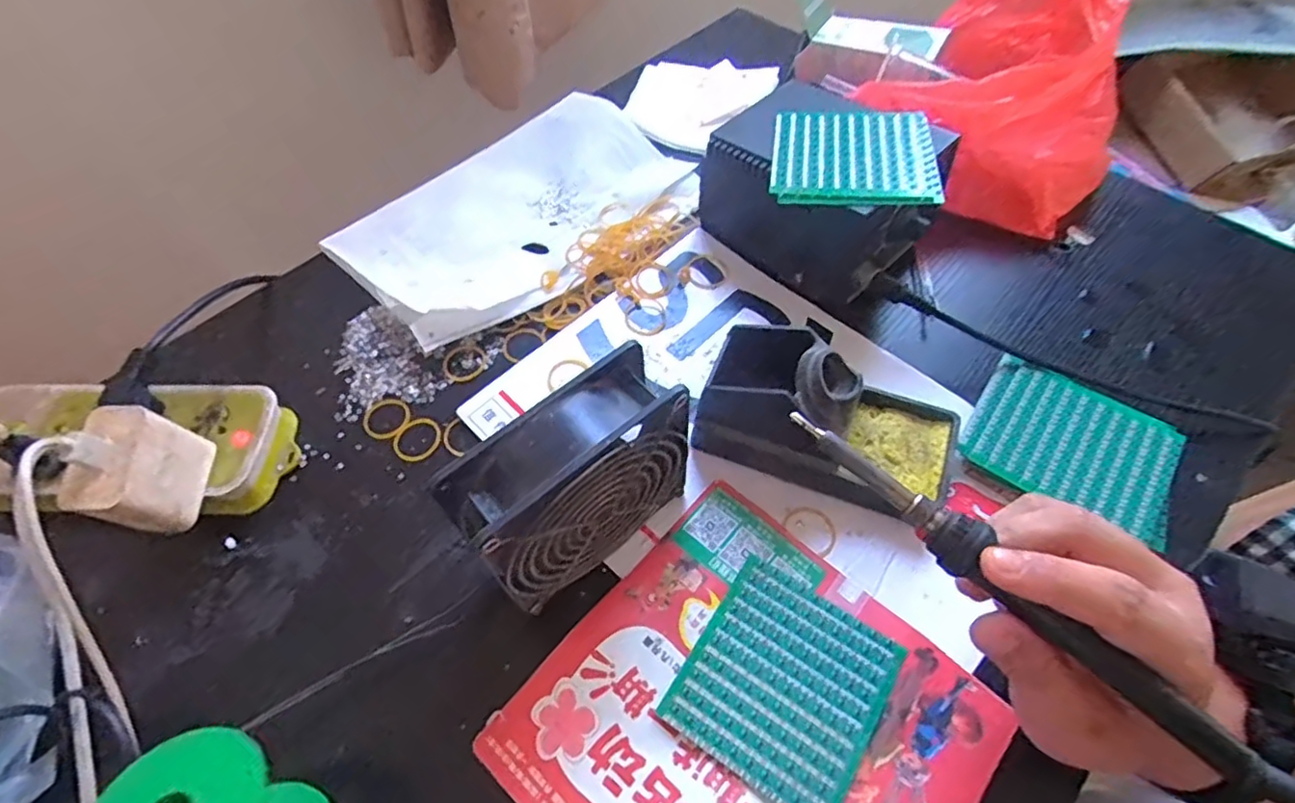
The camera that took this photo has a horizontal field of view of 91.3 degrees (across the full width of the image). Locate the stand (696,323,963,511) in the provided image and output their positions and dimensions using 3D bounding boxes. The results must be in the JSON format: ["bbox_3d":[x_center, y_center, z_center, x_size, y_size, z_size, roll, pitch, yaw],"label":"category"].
[{"bbox_3d":[0.108,0.008,0.374,0.147,0.075,0.070,16,59,11],"label":"stand"}]

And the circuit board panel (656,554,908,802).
[{"bbox_3d":[0.071,0.145,0.328,0.093,0.004,0.098,29,63,18],"label":"circuit board panel"}]

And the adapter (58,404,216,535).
[{"bbox_3d":[-0.270,0.038,0.340,0.030,0.058,0.063,5,58,4],"label":"adapter"}]

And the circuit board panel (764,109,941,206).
[{"bbox_3d":[0.137,-0.165,0.423,0.103,0.012,0.092,6,58,5],"label":"circuit board panel"}]

